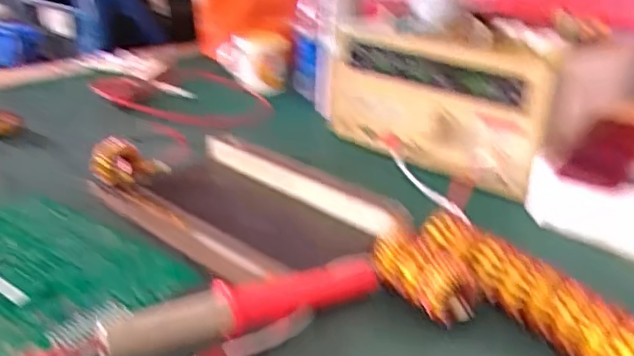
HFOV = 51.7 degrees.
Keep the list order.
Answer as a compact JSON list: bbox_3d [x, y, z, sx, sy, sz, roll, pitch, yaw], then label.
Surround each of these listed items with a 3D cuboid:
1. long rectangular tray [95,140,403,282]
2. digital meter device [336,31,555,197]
[{"bbox_3d":[-0.079,0.029,0.708,0.293,0.033,0.186,21,30,35],"label":"long rectangular tray"},{"bbox_3d":[0.148,-0.095,0.869,0.071,0.165,0.324,-17,30,-37],"label":"digital meter device"}]

